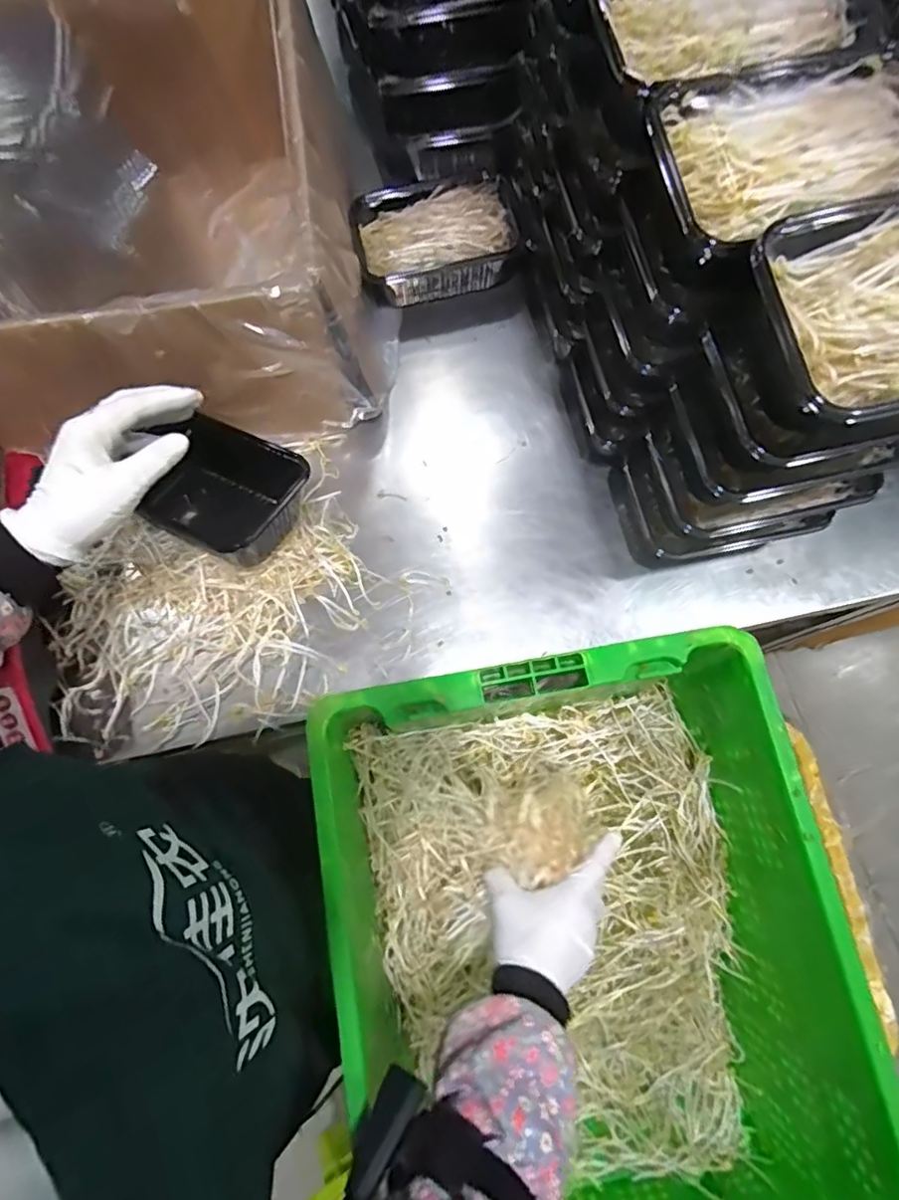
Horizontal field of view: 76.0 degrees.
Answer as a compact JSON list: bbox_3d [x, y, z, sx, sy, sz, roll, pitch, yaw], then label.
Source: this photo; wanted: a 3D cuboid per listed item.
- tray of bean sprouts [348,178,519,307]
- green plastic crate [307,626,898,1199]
[{"bbox_3d":[-0.016,-0.419,0.671,0.180,0.057,0.121,-9,75,-2],"label":"tray of bean sprouts"},{"bbox_3d":[0.127,0.364,0.558,0.383,0.296,0.574,-12,75,-2],"label":"green plastic crate"}]

